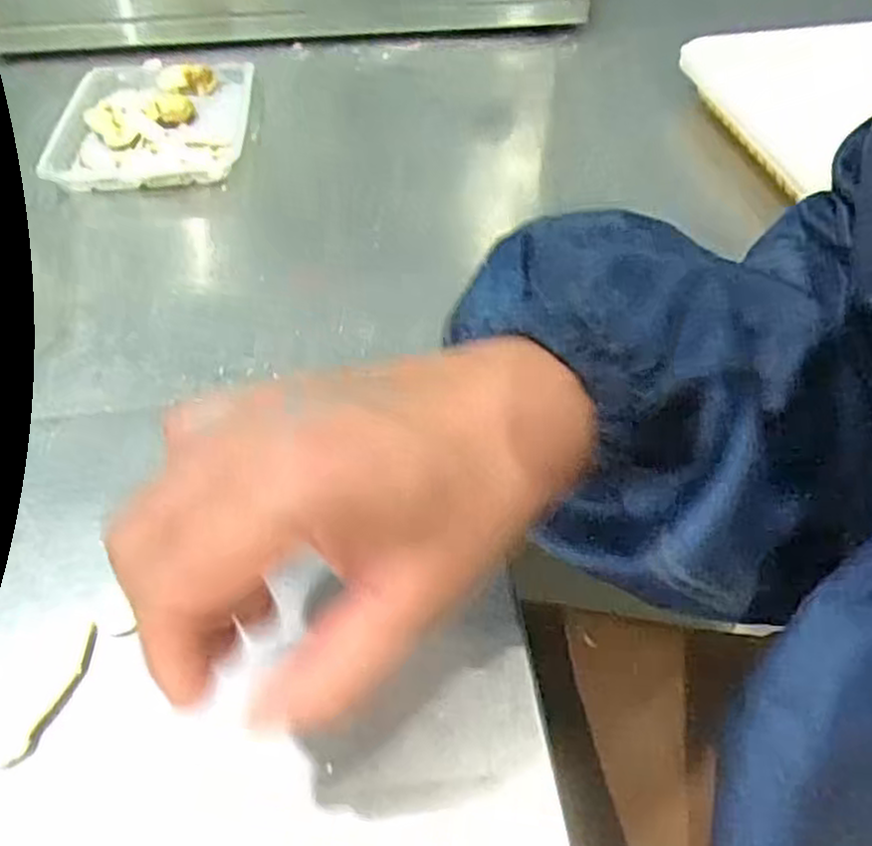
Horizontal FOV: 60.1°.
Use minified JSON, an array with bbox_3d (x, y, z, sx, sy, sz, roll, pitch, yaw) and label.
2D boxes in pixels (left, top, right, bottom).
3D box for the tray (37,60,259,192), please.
[{"bbox_3d":[-0.210,-0.228,0.570,0.134,0.027,0.180,-2,49,0],"label":"tray"}]

